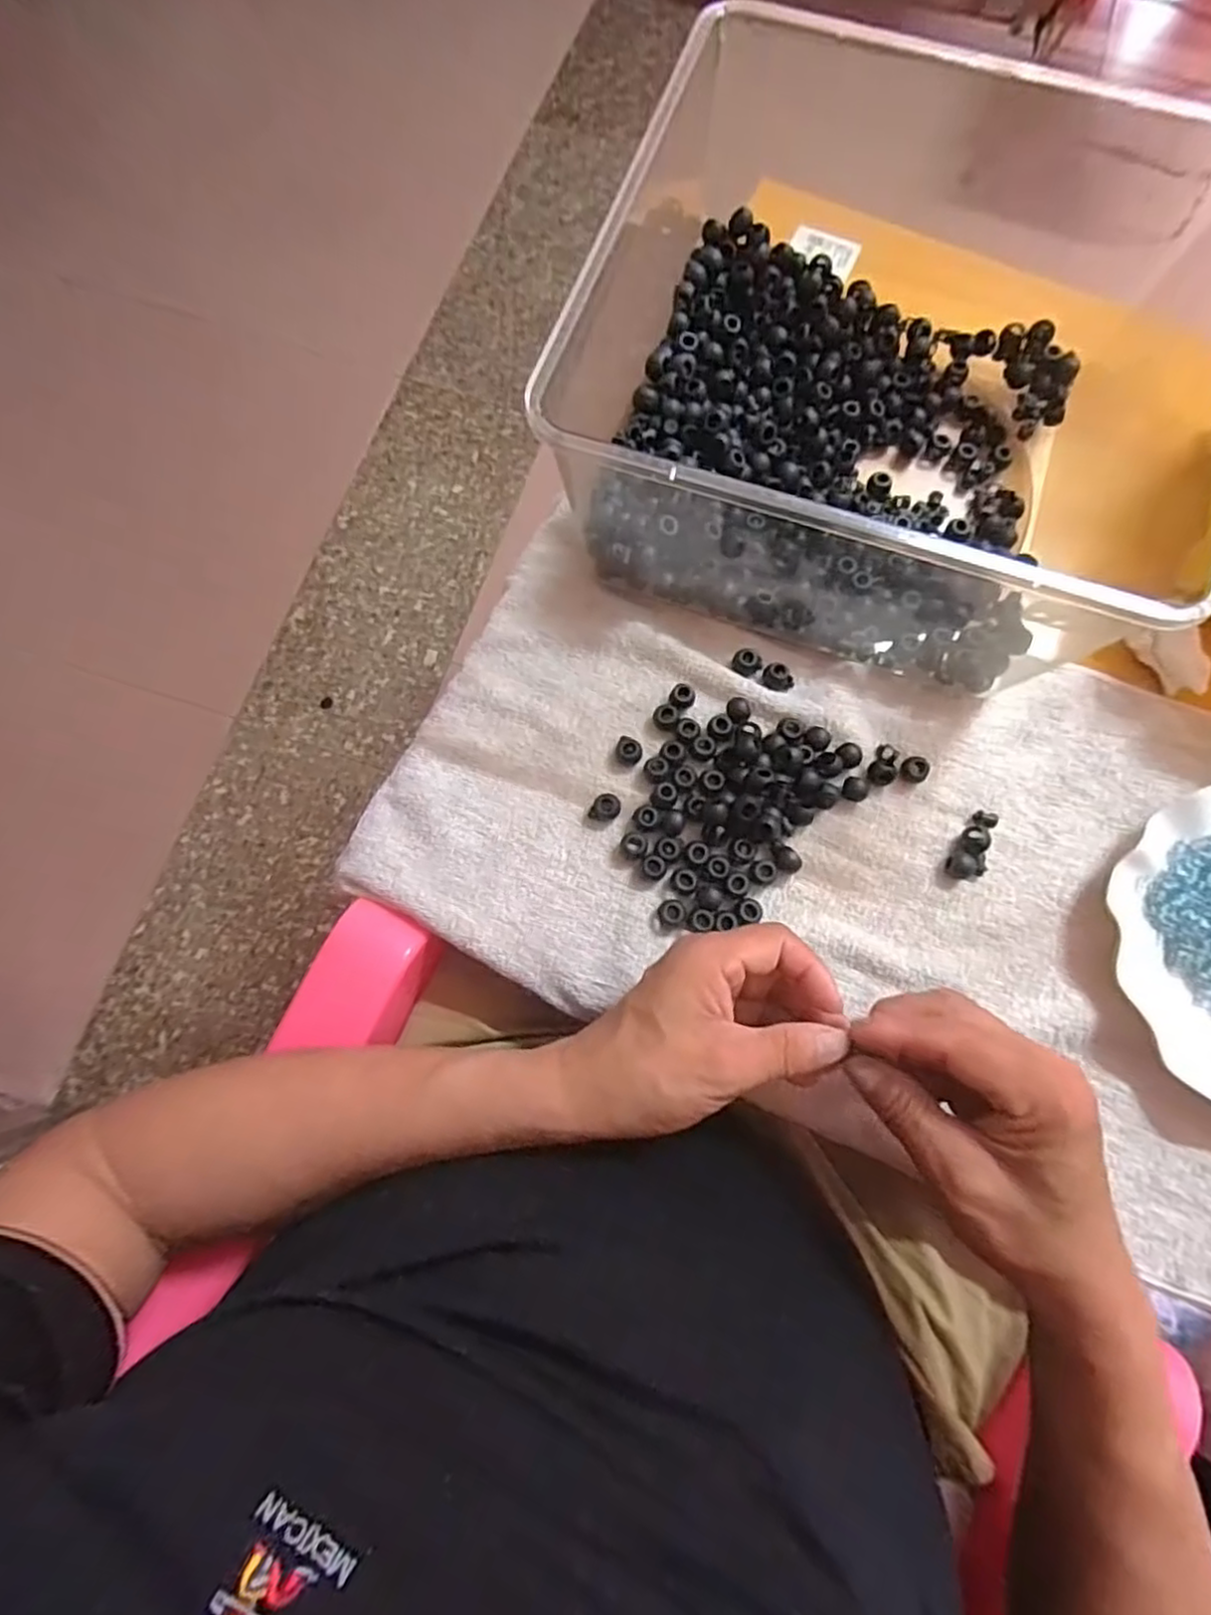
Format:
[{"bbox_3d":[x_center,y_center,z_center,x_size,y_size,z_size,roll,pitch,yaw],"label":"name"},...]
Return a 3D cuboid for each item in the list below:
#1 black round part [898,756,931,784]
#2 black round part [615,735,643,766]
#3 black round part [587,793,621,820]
[{"bbox_3d":[0.180,-0.022,0.405,0.015,0.010,0.015,0,76,-1],"label":"black round part"},{"bbox_3d":[0.014,-0.032,0.408,0.015,0.007,0.016,0,76,-1],"label":"black round part"},{"bbox_3d":[0.000,0.000,0.398,0.018,0.012,0.013,5,76,1],"label":"black round part"}]

